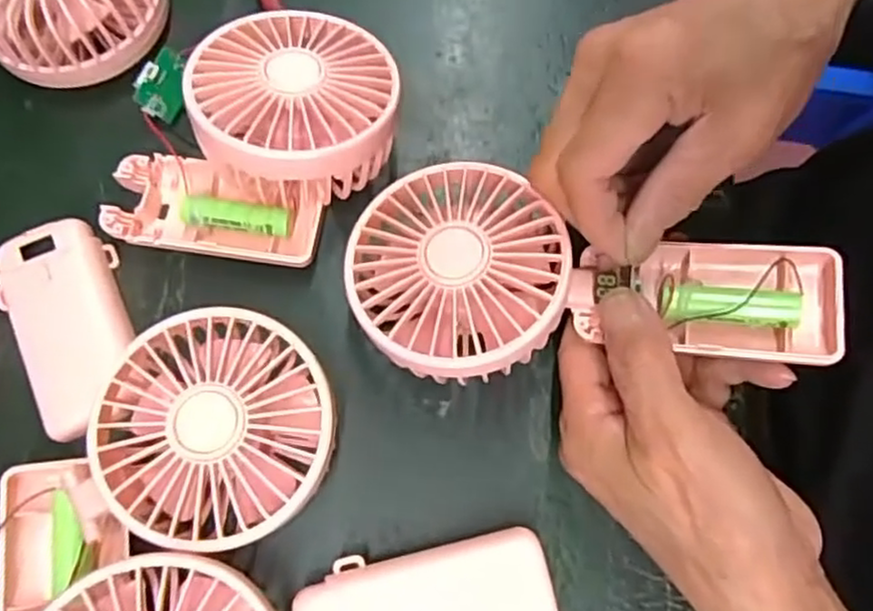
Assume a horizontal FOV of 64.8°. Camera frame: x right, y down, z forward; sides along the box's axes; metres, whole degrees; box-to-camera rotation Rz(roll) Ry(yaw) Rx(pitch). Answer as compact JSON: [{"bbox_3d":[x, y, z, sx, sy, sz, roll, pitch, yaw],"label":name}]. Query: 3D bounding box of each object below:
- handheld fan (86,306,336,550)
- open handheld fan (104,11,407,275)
[{"bbox_3d":[-0.084,0.048,0.273,0.085,0.045,0.085,-15,75,-5],"label":"handheld fan"},{"bbox_3d":[-0.079,-0.083,0.305,0.124,0.055,0.122,9,75,1],"label":"open handheld fan"}]

